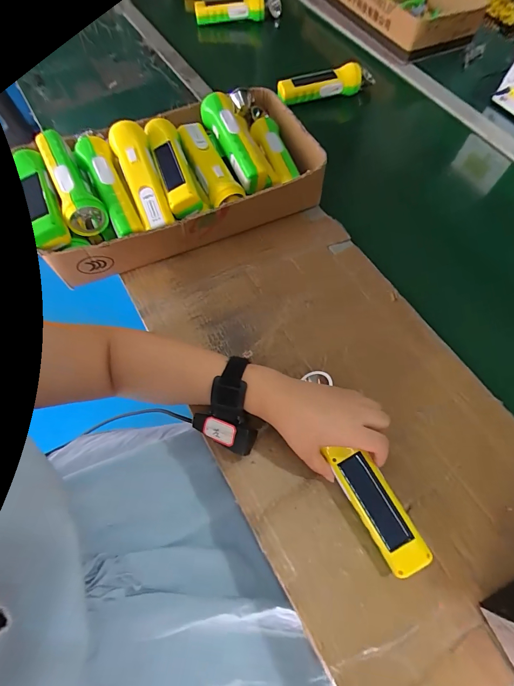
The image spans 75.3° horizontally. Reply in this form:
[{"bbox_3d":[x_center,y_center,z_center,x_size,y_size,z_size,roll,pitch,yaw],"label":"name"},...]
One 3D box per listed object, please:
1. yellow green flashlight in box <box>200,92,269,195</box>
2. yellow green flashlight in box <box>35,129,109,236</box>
[{"bbox_3d":[-0.035,-0.300,0.499,0.043,0.045,0.179,-25,77,-14],"label":"yellow green flashlight in box"},{"bbox_3d":[-0.252,-0.222,0.451,0.049,0.049,0.166,-24,78,-14],"label":"yellow green flashlight in box"}]

